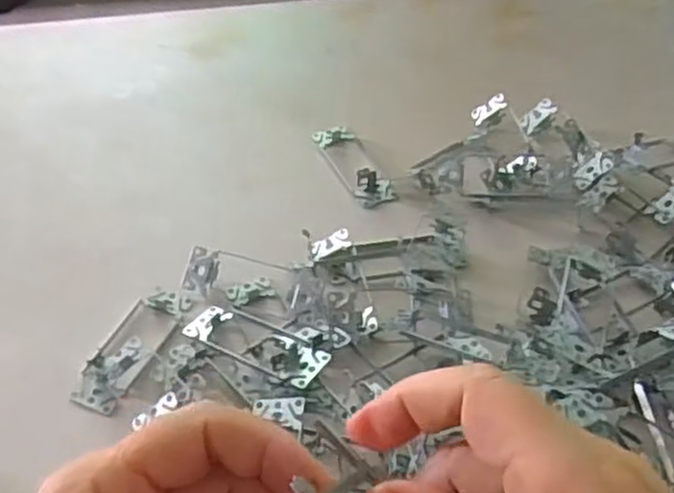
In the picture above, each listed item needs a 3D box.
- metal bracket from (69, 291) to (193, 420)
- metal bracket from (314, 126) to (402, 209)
[{"bbox_3d":[-0.142,0.065,0.518,0.041,0.021,0.105,14,49,13],"label":"metal bracket"},{"bbox_3d":[0.014,-0.075,0.648,0.036,0.022,0.103,-23,52,-19],"label":"metal bracket"}]

